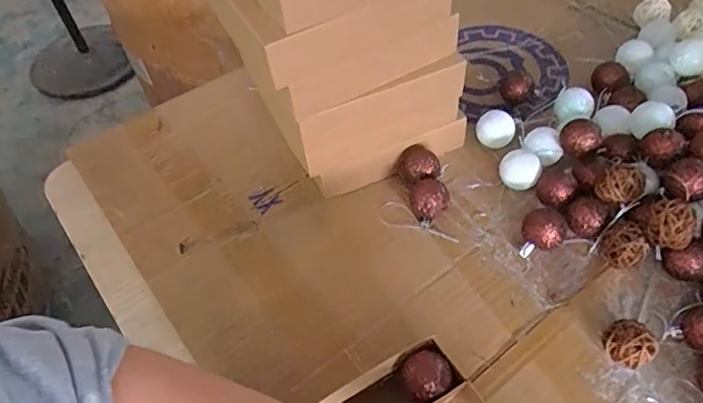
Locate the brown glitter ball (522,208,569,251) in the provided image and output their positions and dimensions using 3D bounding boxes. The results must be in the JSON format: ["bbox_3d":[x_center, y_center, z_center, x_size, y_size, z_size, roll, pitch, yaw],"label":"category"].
[{"bbox_3d":[0.172,0.028,0.483,0.037,0.037,0.030,26,59,22],"label":"brown glitter ball"}]

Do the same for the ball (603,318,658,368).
[{"bbox_3d":[0.213,0.110,0.416,0.034,0.033,0.033,-2,53,3],"label":"ball"}]

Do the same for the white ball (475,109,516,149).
[{"bbox_3d":[0.149,-0.072,0.561,0.039,0.031,0.034,9,54,11],"label":"white ball"}]

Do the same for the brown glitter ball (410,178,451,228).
[{"bbox_3d":[0.072,0.001,0.509,0.034,0.040,0.030,30,61,24],"label":"brown glitter ball"}]

